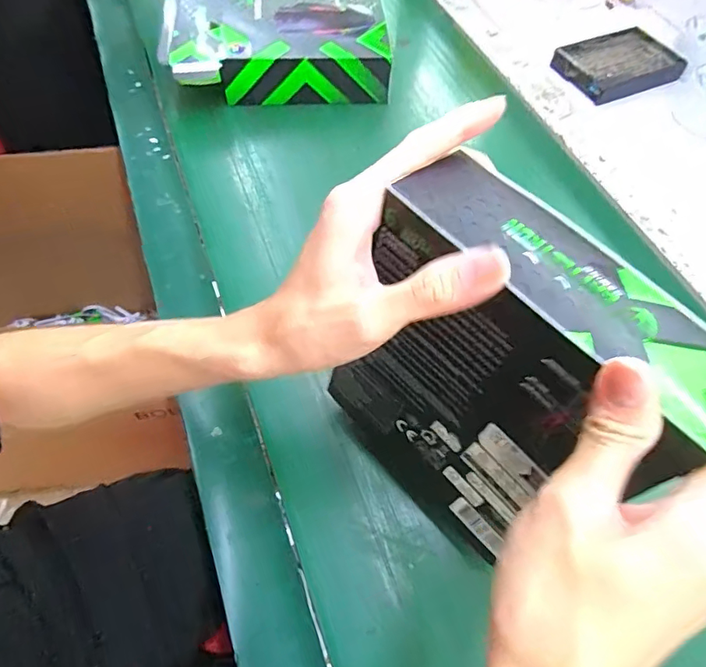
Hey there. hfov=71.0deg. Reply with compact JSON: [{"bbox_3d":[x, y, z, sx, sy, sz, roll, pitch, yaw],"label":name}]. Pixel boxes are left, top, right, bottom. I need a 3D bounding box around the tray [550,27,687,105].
[{"bbox_3d":[0.327,-0.334,0.614,0.139,0.016,0.103,-18,63,-13],"label":"tray"}]

